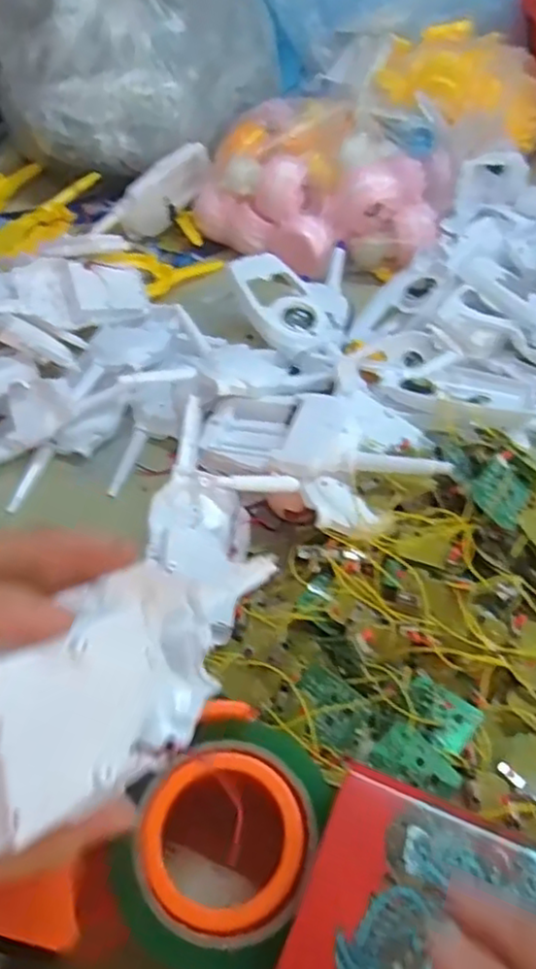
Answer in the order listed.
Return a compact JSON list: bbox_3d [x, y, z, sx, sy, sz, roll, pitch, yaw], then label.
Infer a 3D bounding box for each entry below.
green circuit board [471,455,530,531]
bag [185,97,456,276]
[{"bbox_3d":[0.145,0.007,0.412,0.035,0.006,0.045,45,52,5],"label":"green circuit board"},{"bbox_3d":[0.052,-0.288,0.645,0.233,0.098,0.165,17,53,12],"label":"bag"}]

